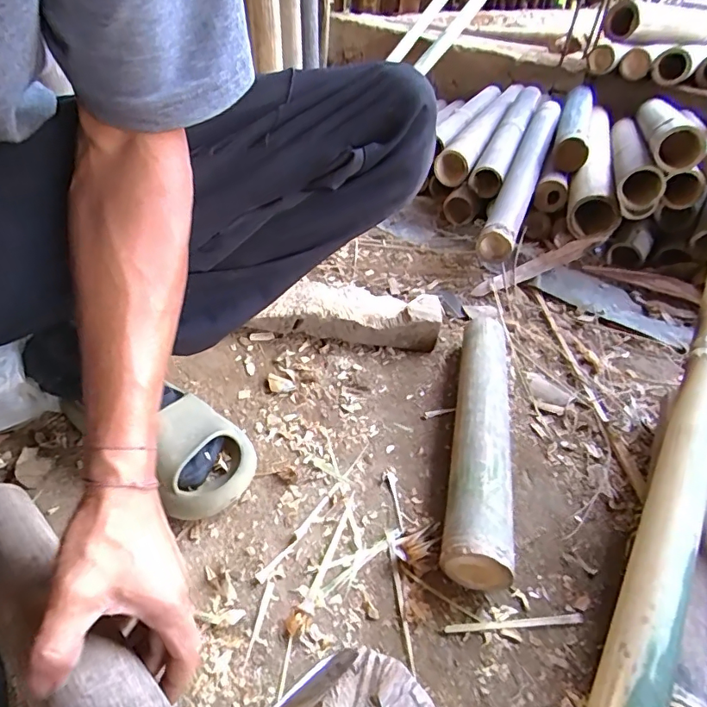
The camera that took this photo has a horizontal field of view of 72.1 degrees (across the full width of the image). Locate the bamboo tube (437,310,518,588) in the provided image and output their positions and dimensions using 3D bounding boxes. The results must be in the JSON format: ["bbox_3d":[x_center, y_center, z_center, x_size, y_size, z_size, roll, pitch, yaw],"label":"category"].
[{"bbox_3d":[0.140,0.077,0.533,0.056,0.059,0.351,13,40,6],"label":"bamboo tube"}]

